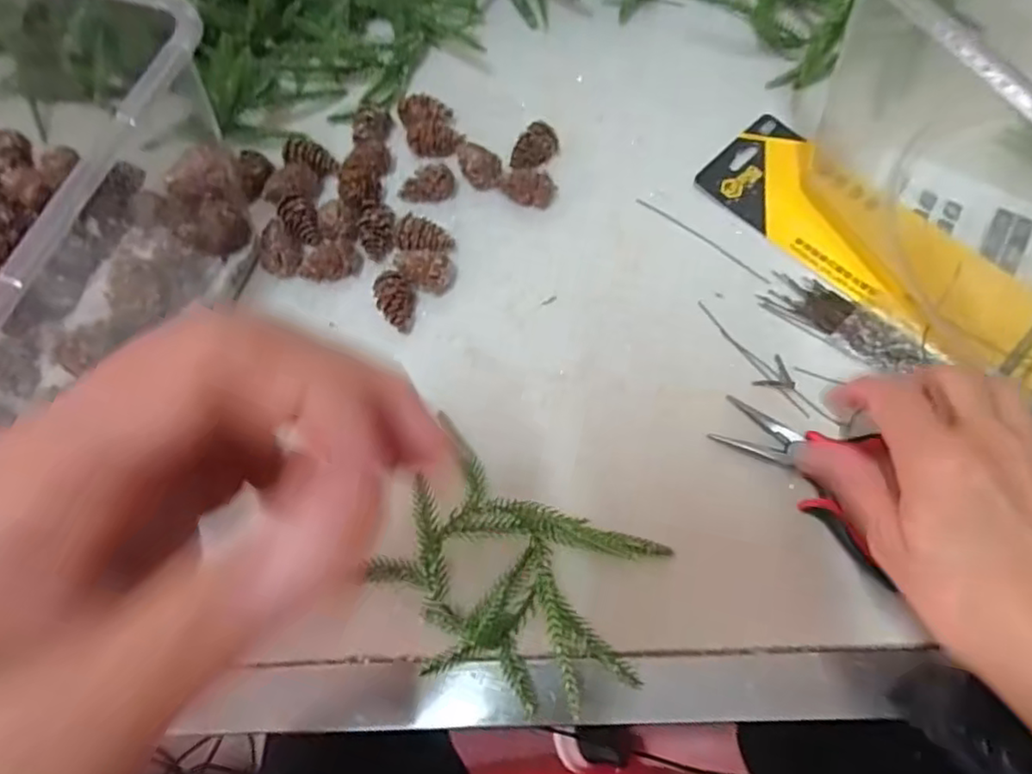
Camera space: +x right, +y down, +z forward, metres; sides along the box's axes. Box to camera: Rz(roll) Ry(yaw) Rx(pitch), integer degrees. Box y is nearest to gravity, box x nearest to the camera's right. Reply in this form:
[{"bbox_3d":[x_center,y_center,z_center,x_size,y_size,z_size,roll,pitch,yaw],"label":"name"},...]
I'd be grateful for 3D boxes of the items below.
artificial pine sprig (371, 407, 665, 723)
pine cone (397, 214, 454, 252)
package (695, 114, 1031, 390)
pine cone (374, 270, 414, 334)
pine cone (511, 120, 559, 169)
[{"bbox_3d":[-0.002,0.087,0.304,0.125,0.035,0.094,29,71,13],"label":"artificial pine sprig"},{"bbox_3d":[-0.056,-0.088,0.389,0.033,0.024,0.021,27,70,12],"label":"pine cone"},{"bbox_3d":[0.216,-0.085,0.384,0.218,0.006,0.074,41,74,16],"label":"package"},{"bbox_3d":[-0.069,-0.048,0.372,0.021,0.020,0.032,-17,68,-6],"label":"pine cone"},{"bbox_3d":[0.012,-0.153,0.419,0.019,0.020,0.036,28,71,12],"label":"pine cone"}]

